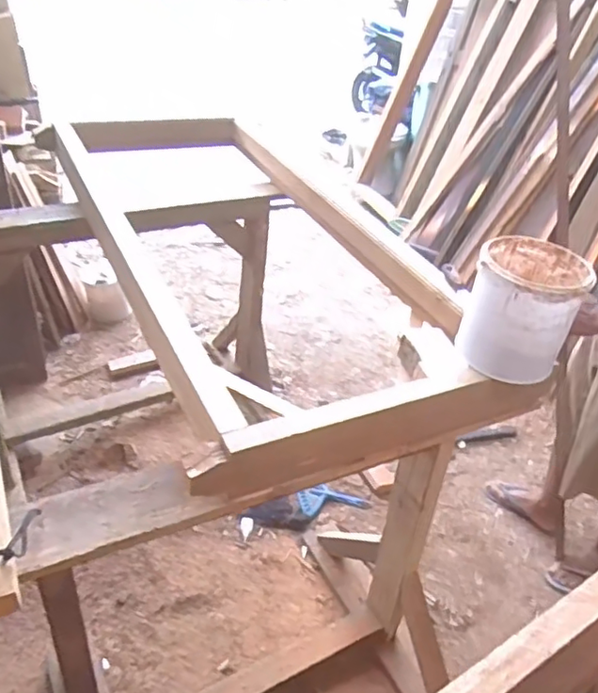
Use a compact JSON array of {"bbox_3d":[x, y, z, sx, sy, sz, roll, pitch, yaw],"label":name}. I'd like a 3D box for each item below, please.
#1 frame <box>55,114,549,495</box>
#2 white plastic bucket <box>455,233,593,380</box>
[{"bbox_3d":[-0.144,-0.260,1.488,0.648,0.136,1.402,-11,40,-23],"label":"frame"},{"bbox_3d":[0.384,-0.065,1.063,0.170,0.184,0.178,4,36,-3],"label":"white plastic bucket"}]

